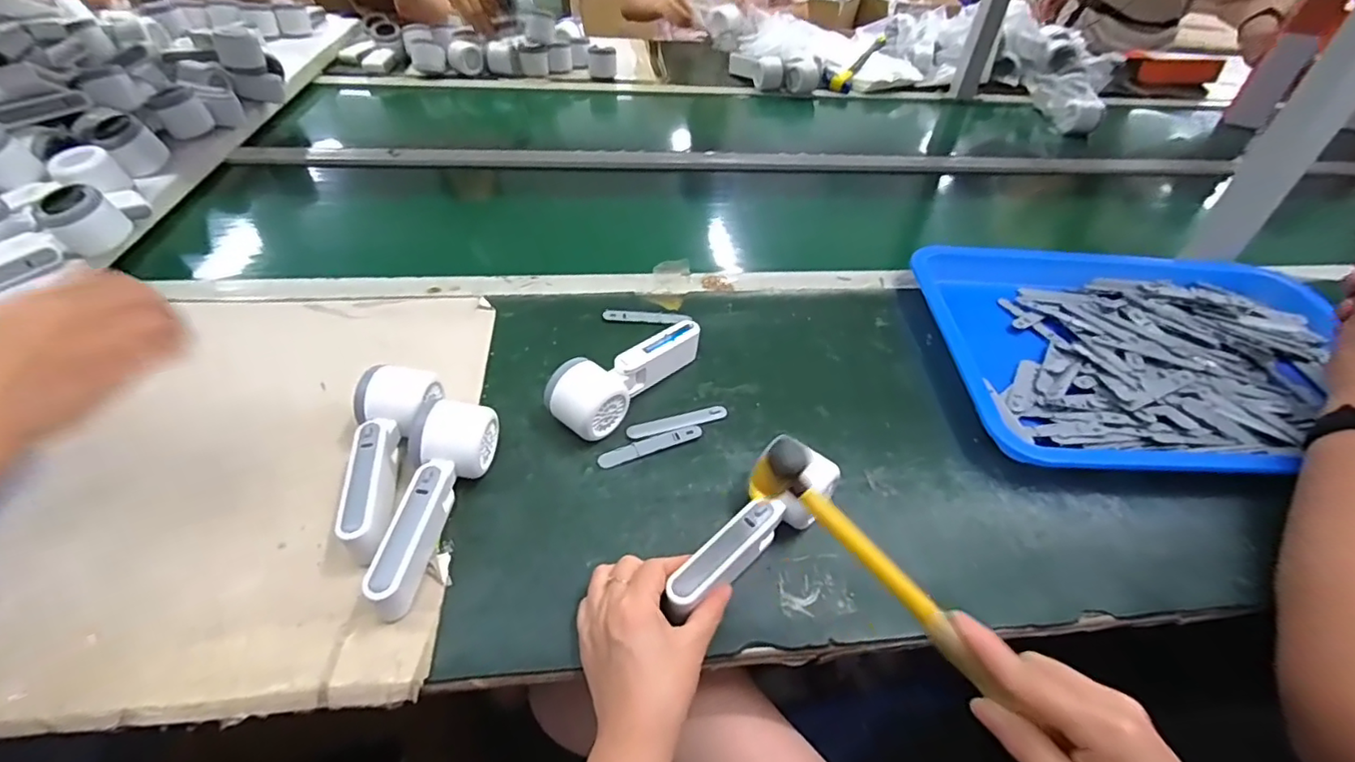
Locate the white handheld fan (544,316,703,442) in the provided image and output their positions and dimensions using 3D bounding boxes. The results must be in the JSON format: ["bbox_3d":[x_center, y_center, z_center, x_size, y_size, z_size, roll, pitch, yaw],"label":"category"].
[{"bbox_3d":[-0.045,-0.011,0.548,0.057,0.049,0.169,31,51,25],"label":"white handheld fan"}]

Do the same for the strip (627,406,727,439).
[{"bbox_3d":[0.001,0.036,0.537,0.094,0.004,0.019,-13,47,-16],"label":"strip"}]

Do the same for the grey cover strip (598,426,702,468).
[{"bbox_3d":[-0.023,0.056,0.512,0.095,0.004,0.016,-17,49,-19],"label":"grey cover strip"}]

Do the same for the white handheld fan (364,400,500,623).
[{"bbox_3d":[-0.191,0.089,0.437,0.054,0.055,0.167,9,45,6],"label":"white handheld fan"}]

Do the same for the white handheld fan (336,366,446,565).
[{"bbox_3d":[-0.222,0.060,0.458,0.062,0.054,0.158,-7,46,-11],"label":"white handheld fan"}]

